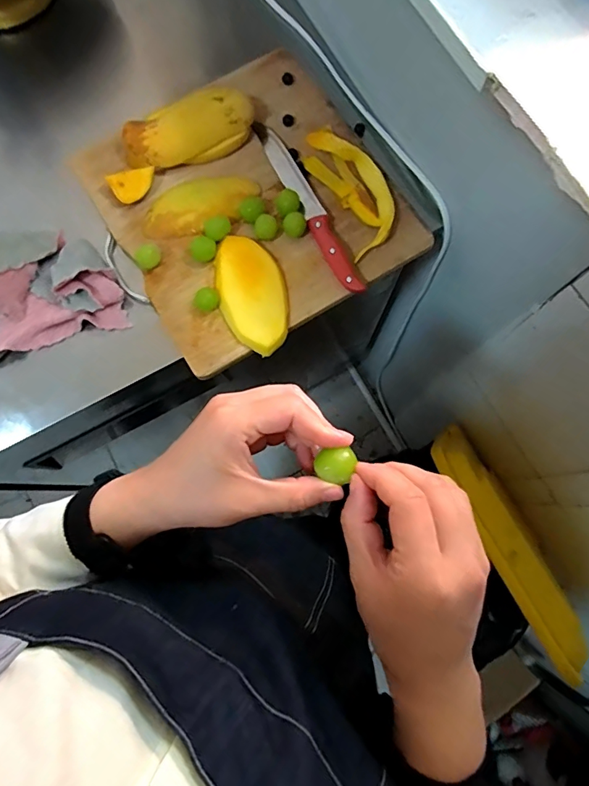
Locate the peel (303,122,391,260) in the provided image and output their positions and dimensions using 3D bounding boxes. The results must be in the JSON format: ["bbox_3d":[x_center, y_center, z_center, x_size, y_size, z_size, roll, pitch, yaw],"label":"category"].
[{"bbox_3d":[0.071,-0.263,0.577,0.073,0.022,0.186,-22,78,-4],"label":"peel"}]

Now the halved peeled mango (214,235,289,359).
[{"bbox_3d":[-0.052,-0.119,0.547,0.078,0.029,0.148,-10,77,-2],"label":"halved peeled mango"}]

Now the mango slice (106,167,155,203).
[{"bbox_3d":[-0.202,-0.262,0.573,0.056,0.025,0.030,-21,78,-4],"label":"mango slice"}]

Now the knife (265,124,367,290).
[{"bbox_3d":[0.019,-0.230,0.568,0.029,0.023,0.252,-24,78,-5],"label":"knife"}]

